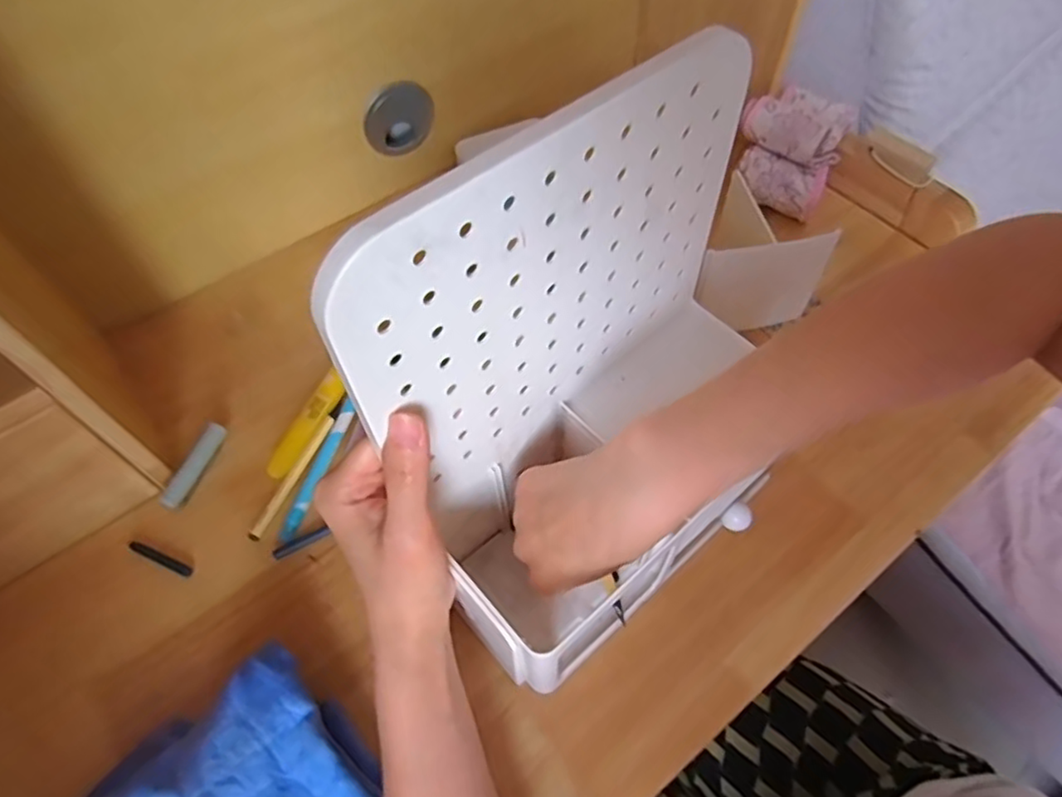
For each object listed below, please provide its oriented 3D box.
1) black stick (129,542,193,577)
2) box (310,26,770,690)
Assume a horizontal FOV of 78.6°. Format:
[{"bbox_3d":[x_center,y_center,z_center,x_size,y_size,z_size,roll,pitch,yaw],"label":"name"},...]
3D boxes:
[{"bbox_3d":[-0.250,0.107,0.436,0.050,0.004,0.007,18,56,15],"label":"black stick"},{"bbox_3d":[0.036,0.013,0.326,0.220,0.293,0.099,-30,58,-19],"label":"box"}]

